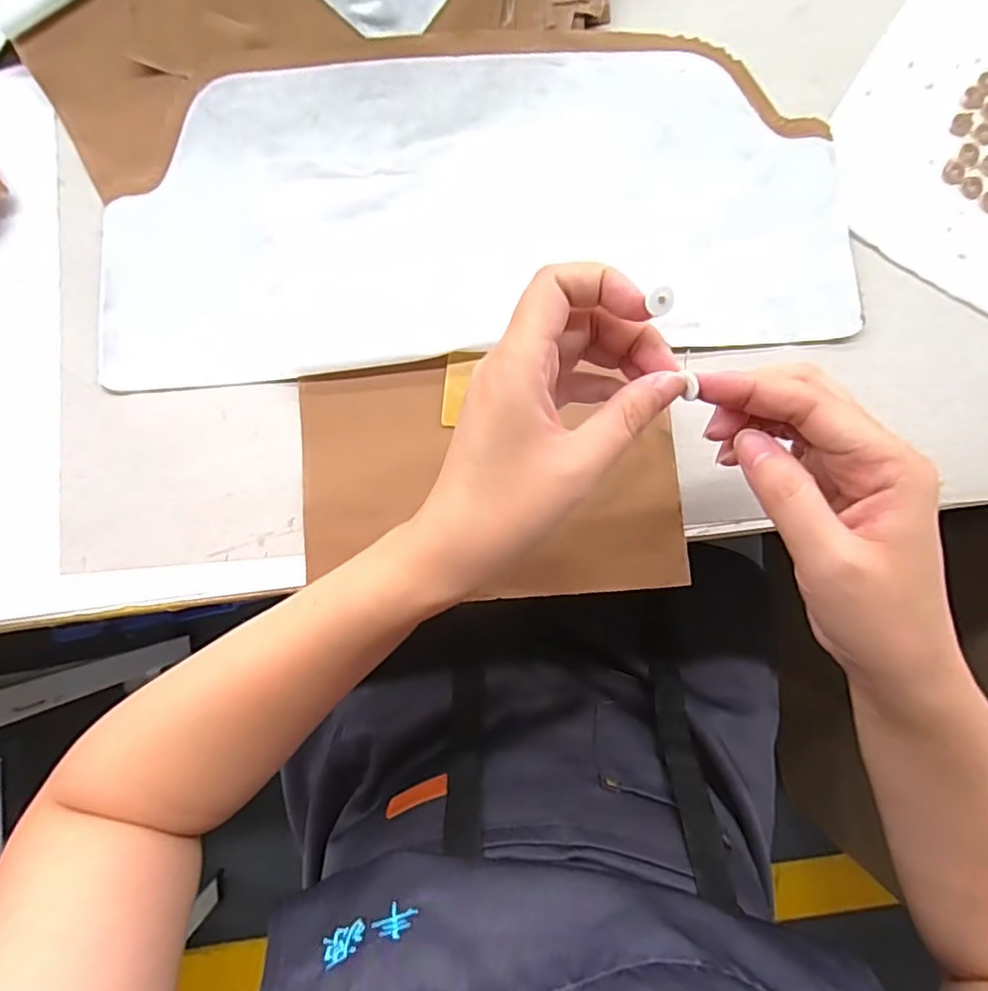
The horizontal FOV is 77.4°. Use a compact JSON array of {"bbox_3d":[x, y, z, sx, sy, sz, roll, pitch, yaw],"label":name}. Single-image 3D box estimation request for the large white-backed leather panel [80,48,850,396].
[{"bbox_3d":[-0.016,-0.160,0.344,0.404,0.009,0.175,-5,85,0],"label":"large white-backed leather panel"}]

